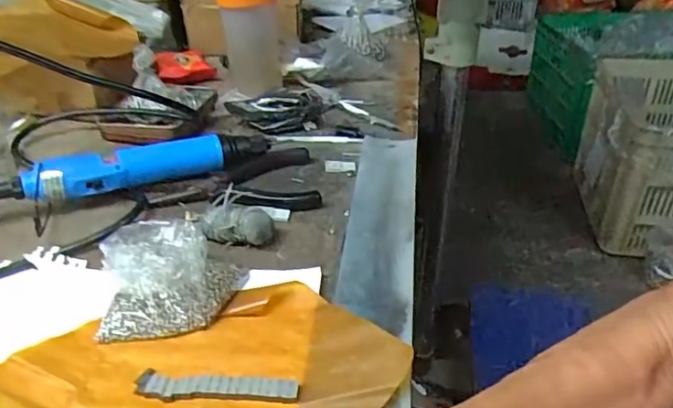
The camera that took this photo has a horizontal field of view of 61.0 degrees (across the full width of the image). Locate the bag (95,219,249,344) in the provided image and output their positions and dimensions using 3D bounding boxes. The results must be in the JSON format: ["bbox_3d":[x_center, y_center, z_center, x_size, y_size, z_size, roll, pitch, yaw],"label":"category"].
[{"bbox_3d":[-0.111,0.041,0.381,0.089,0.046,0.081,-5,34,-7],"label":"bag"}]

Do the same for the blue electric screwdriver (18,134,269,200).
[{"bbox_3d":[-0.160,-0.036,0.505,0.205,0.039,0.036,-15,36,-20],"label":"blue electric screwdriver"}]

